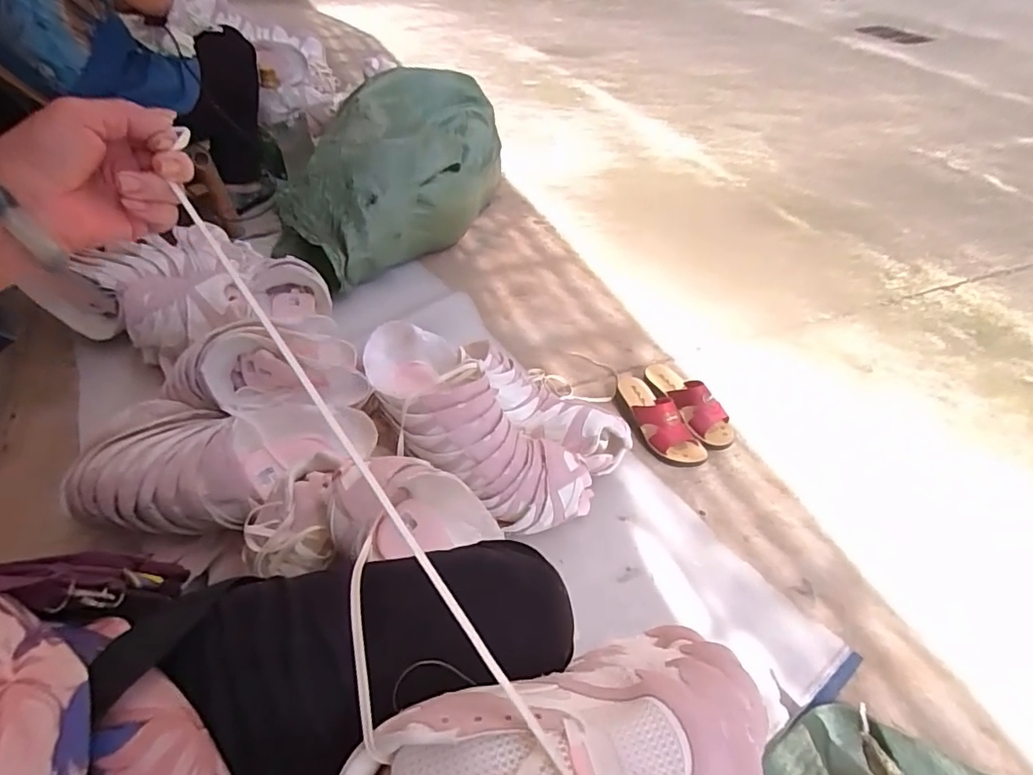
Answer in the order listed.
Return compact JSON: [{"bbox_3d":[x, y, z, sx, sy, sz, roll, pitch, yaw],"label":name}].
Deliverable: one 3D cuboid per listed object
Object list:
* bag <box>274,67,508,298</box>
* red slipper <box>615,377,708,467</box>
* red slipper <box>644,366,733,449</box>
[{"bbox_3d":[-0.291,-0.562,1.426,0.413,0.289,0.731,12,47,11],"label":"bag"},{"bbox_3d":[0.267,0.053,1.035,0.084,0.080,0.230,-18,50,-23],"label":"red slipper"},{"bbox_3d":[0.343,0.025,1.087,0.090,0.075,0.230,-21,51,-25],"label":"red slipper"}]

